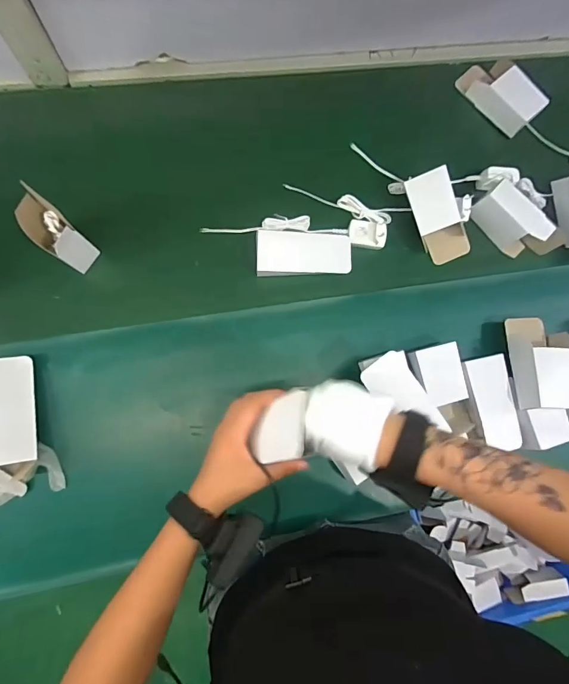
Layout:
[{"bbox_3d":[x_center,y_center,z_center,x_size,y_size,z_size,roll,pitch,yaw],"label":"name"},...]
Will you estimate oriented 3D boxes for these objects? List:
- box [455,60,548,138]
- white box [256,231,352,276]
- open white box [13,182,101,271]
[{"bbox_3d":[0.379,-0.437,0.711,0.065,0.064,0.142,-43,90,-9],"label":"box"},{"bbox_3d":[0.030,-0.139,0.627,0.143,0.020,0.074,0,84,-7],"label":"white box"},{"bbox_3d":[-0.312,-0.147,0.557,0.077,0.106,0.049,38,81,-1],"label":"open white box"}]

